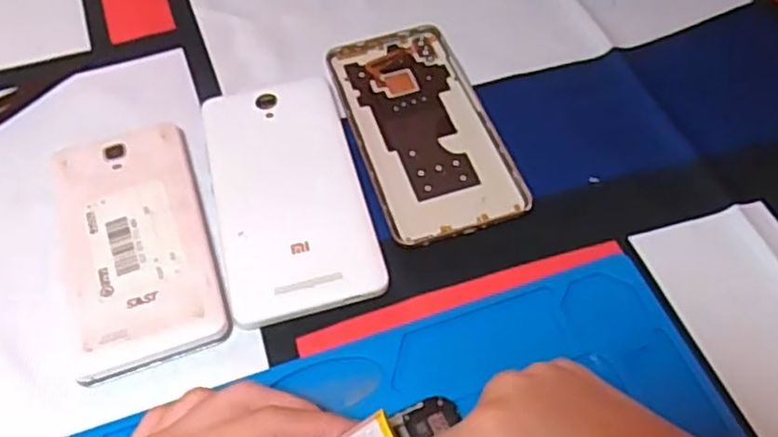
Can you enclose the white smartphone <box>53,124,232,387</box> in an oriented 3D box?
[{"bbox_3d":[-0.127,0.008,0.356,0.068,0.009,0.141,-17,55,-8],"label":"white smartphone"}]

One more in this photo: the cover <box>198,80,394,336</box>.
[{"bbox_3d":[-0.053,-0.017,0.372,0.077,0.009,0.150,-14,55,-6],"label":"cover"}]

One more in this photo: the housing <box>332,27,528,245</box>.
[{"bbox_3d":[0.018,-0.054,0.400,0.075,0.005,0.157,-15,55,-7],"label":"housing"}]

